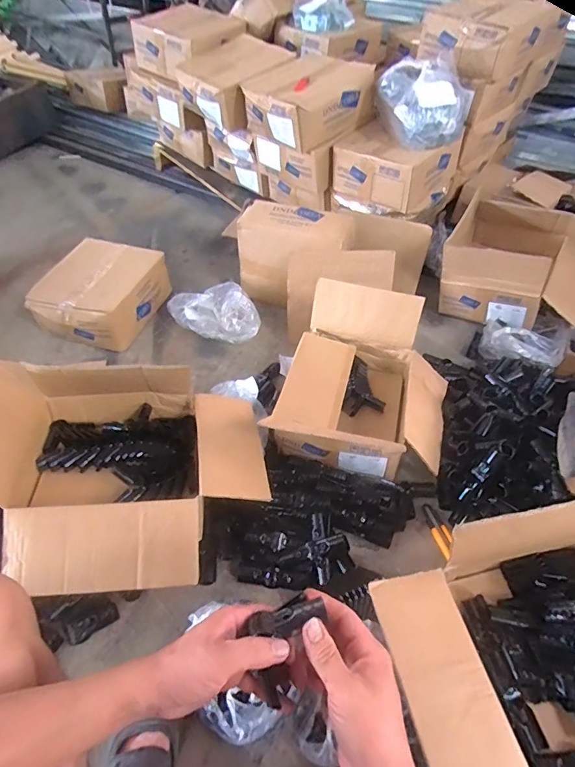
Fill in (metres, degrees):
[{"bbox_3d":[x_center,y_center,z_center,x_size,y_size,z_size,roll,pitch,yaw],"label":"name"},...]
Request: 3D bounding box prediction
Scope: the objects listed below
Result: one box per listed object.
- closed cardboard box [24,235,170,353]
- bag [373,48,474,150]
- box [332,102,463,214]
[{"bbox_3d":[-0.553,-0.268,1.319,0.307,0.154,0.337,12,48,9],"label":"closed cardboard box"},{"bbox_3d":[0.397,-0.823,1.297,0.275,0.172,0.259,10,48,7],"label":"bag"},{"bbox_3d":[0.348,-0.707,1.419,0.302,0.154,0.341,32,54,25],"label":"box"}]

